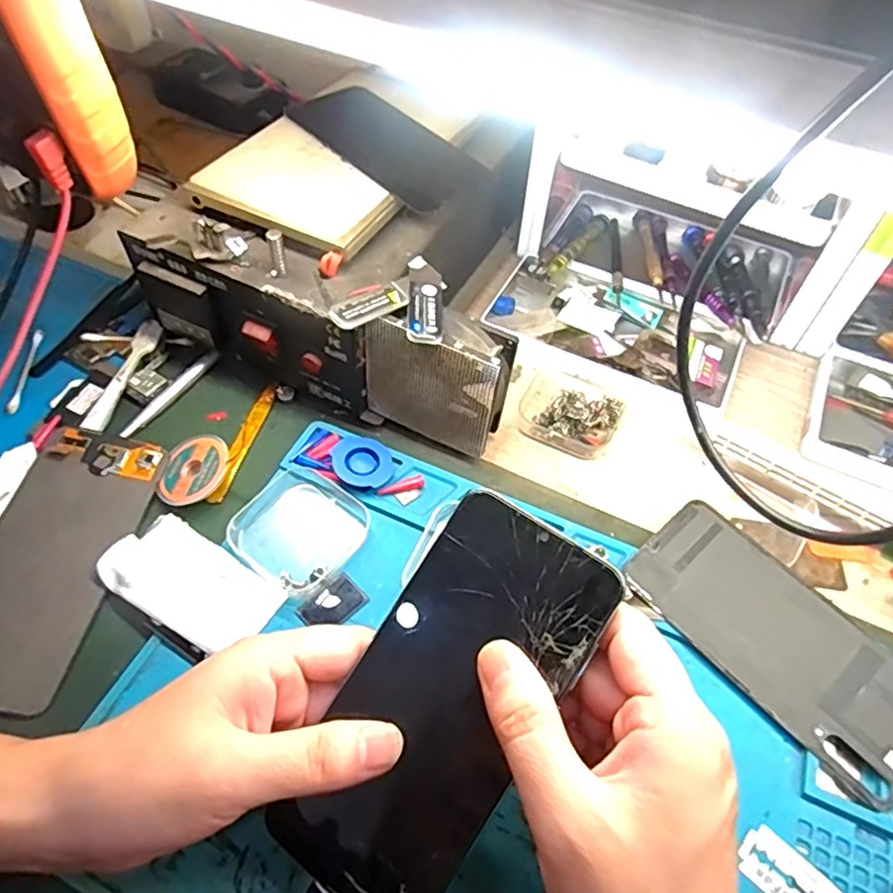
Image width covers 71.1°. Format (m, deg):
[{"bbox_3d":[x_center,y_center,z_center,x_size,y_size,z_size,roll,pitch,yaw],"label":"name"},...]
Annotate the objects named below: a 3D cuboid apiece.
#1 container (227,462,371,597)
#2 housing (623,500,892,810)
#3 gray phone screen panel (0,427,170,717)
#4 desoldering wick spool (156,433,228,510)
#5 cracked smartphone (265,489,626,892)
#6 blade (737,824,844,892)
[{"bbox_3d":[-0.080,0.047,0.352,0.064,0.017,0.066,31,59,18],"label":"container"},{"bbox_3d":[0.169,0.097,0.320,0.068,0.013,0.151,-35,63,-24],"label":"housing"},{"bbox_3d":[-0.210,0.056,0.331,0.071,0.007,0.150,12,57,0],"label":"gray phone screen panel"},{"bbox_3d":[-0.148,0.012,0.363,0.042,0.010,0.042,1,54,-2],"label":"desoldering wick spool"},{"bbox_3d":[0.000,0.097,0.235,0.072,0.005,0.154,27,83,16],"label":"cracked smartphone"},{"bbox_3d":[0.146,0.183,0.263,0.041,0.004,0.023,38,61,22],"label":"blade"}]

